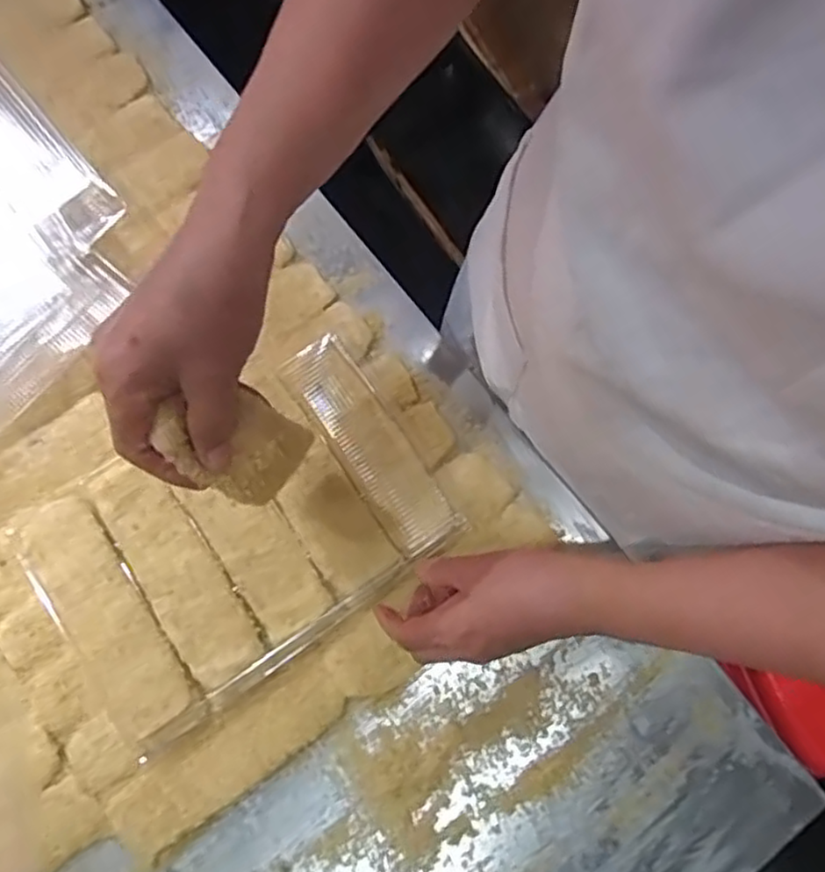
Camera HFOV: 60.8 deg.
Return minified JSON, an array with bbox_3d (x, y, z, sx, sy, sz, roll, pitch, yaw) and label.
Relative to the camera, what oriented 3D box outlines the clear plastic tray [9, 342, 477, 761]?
[{"bbox_3d":[-0.137,0.076,0.559,0.302,0.024,0.205,-34,80,-6],"label":"clear plastic tray"}]

